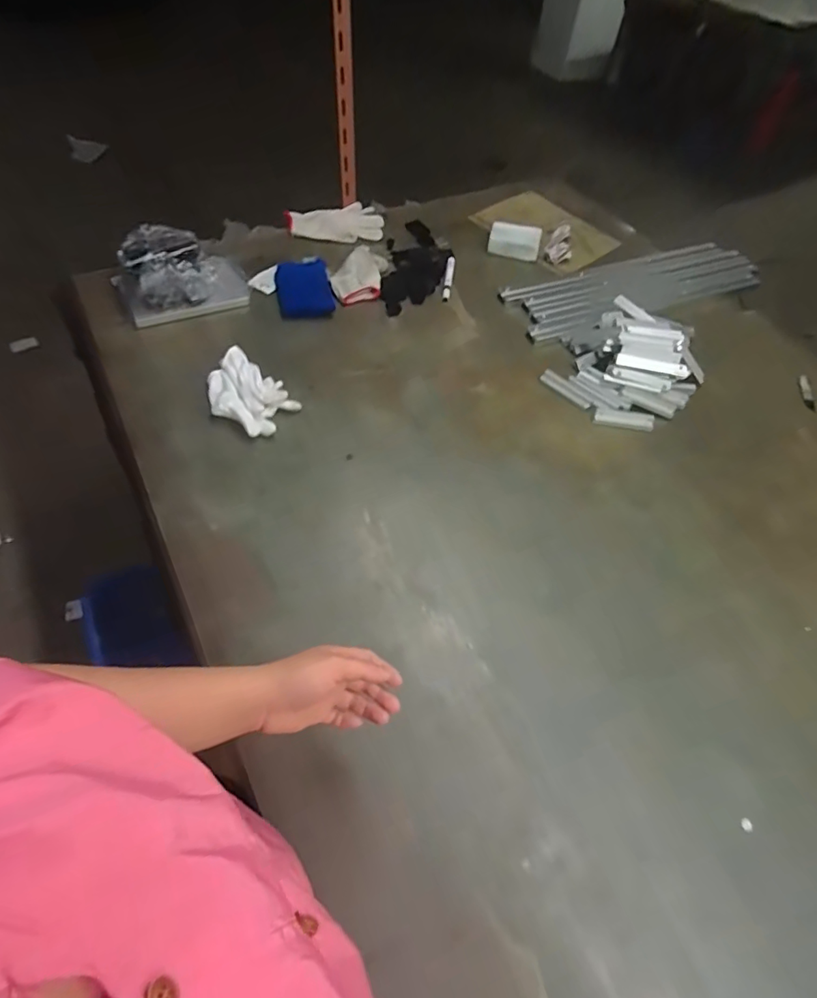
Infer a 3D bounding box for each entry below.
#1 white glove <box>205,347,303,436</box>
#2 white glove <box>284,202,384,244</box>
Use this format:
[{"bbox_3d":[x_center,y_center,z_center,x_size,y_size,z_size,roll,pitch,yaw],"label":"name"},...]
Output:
[{"bbox_3d":[-0.257,-0.168,0.800,0.148,0.037,0.115,28,58,14],"label":"white glove"},{"bbox_3d":[-0.160,-0.613,1.117,0.203,0.018,0.128,-14,57,-14],"label":"white glove"}]

